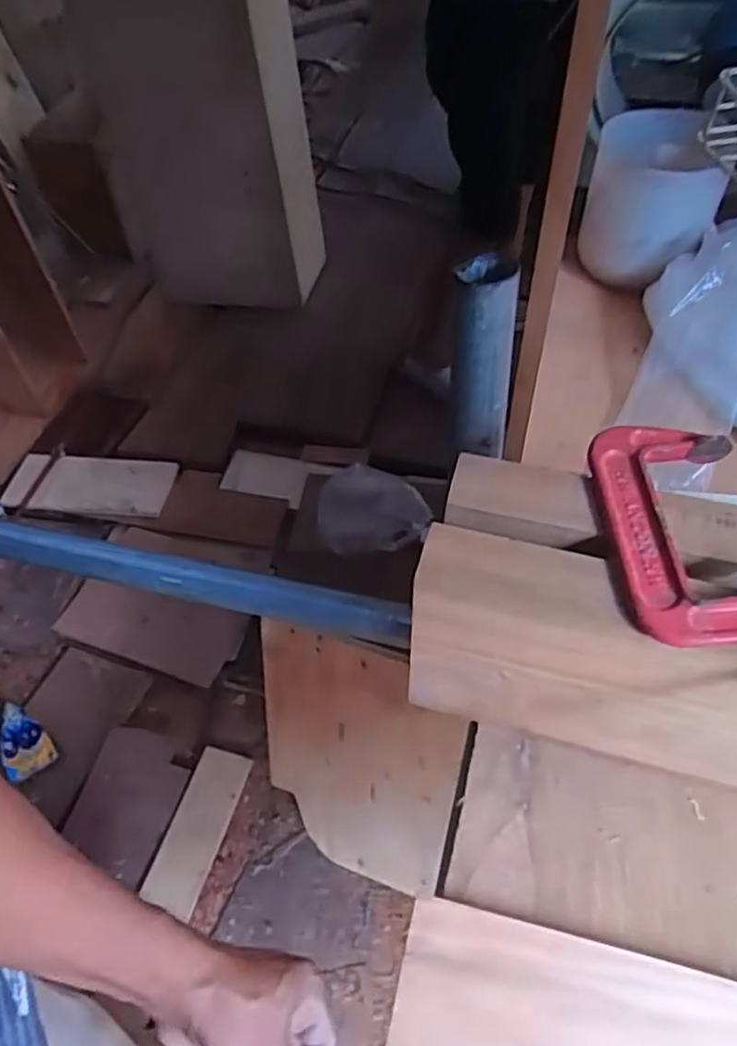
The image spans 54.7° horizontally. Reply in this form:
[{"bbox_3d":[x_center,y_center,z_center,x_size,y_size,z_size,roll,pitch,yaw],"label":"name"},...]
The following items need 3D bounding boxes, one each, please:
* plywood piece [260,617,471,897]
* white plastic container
[{"bbox_3d":[-0.024,0.368,1.070,0.316,0.466,0.013,19,34,23],"label":"plywood piece"},{"bbox_3d":[0.330,-0.375,0.845,0.140,0.148,0.112,12,53,15],"label":"white plastic container"}]

